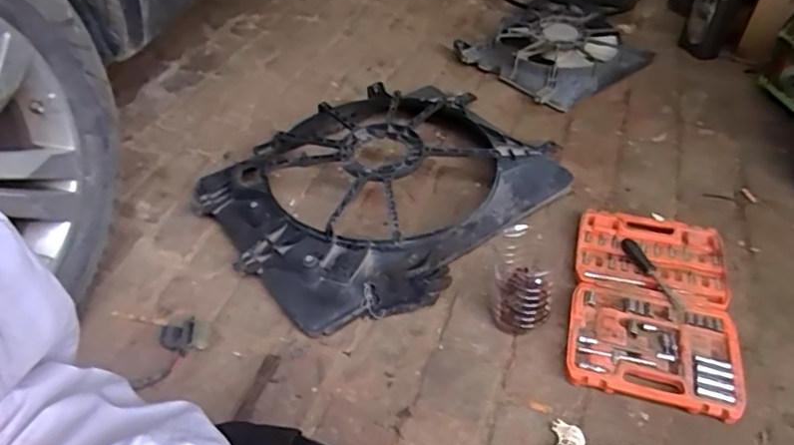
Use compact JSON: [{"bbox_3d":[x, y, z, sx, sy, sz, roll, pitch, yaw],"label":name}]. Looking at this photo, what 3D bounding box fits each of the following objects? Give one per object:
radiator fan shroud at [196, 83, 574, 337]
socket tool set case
[{"bbox_3d":[-0.020,-0.098,1.176,0.676,0.101,0.538,-32,51,-28],"label":"radiator fan shroud"},{"bbox_3d":[0.425,0.129,0.965,0.244,0.030,0.389,11,44,13],"label":"socket tool set case"}]

